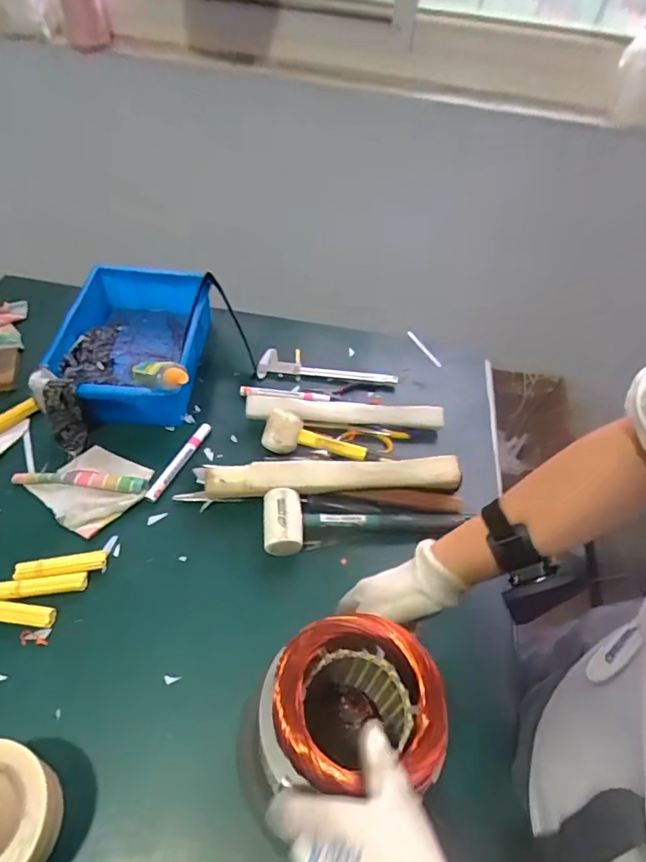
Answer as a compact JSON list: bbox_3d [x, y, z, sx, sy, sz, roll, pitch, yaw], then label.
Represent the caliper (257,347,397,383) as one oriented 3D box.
[{"bbox_3d":[0.007,-0.109,0.842,0.228,0.016,0.058,3,50,-3],"label":"caliper"}]

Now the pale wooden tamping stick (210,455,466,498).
[{"bbox_3d":[0.015,0.064,0.668,0.333,0.047,0.038,0,50,-5],"label":"pale wooden tamping stick"}]

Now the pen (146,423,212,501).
[{"bbox_3d":[-0.201,0.040,0.700,0.019,0.013,0.138,22,52,13],"label":"pen"}]

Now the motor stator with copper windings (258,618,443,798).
[{"bbox_3d":[0.023,0.239,0.431,0.144,0.124,0.116,5,50,0],"label":"motor stator with copper windings"}]

